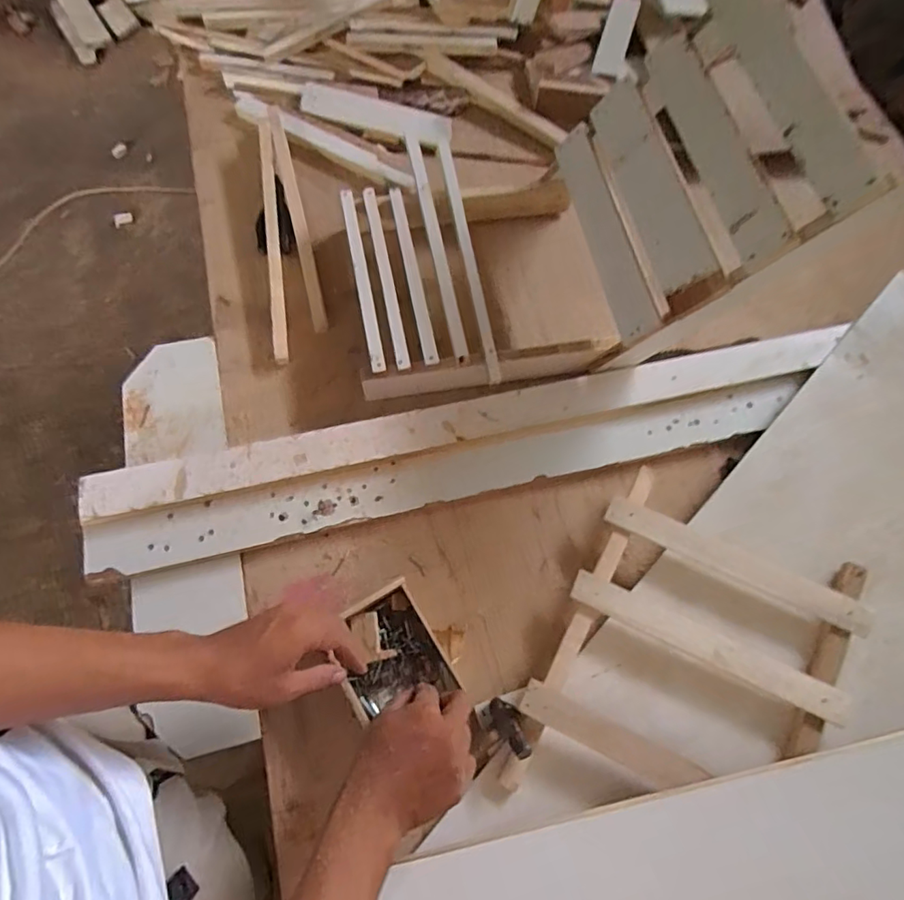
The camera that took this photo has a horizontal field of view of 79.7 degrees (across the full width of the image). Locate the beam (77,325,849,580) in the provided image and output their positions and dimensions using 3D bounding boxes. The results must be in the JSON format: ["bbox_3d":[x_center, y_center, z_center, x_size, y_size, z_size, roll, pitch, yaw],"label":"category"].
[{"bbox_3d":[0.056,-0.014,0.666,0.951,0.044,0.125,-13,69,-8],"label":"beam"}]

